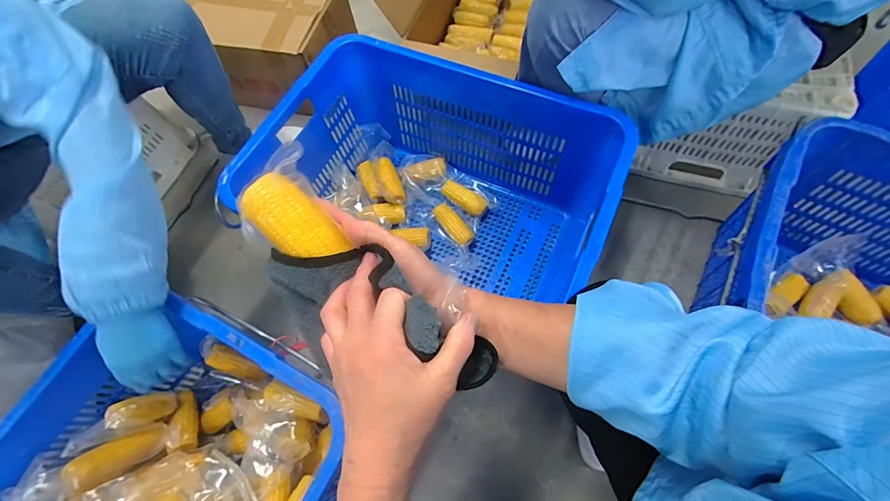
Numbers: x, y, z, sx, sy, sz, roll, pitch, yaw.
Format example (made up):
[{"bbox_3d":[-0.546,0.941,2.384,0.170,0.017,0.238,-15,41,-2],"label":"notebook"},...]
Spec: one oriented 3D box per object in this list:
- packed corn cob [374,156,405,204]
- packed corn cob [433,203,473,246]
[{"bbox_3d":[-0.127,-0.160,0.892,0.044,0.037,0.118,-20,66,-6],"label":"packed corn cob"},{"bbox_3d":[0.019,-0.054,0.894,0.052,0.046,0.116,-39,69,-14],"label":"packed corn cob"}]

